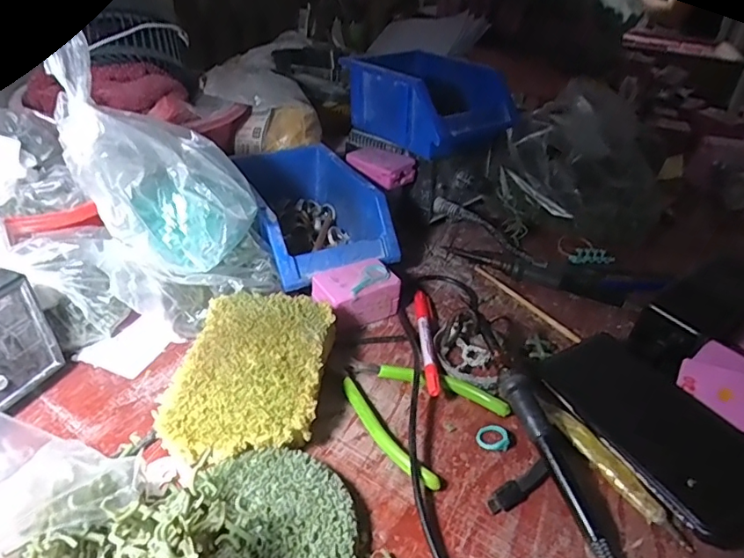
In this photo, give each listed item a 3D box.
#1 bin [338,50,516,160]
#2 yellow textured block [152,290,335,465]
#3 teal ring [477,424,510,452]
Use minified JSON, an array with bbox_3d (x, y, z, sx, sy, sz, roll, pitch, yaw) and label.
[{"bbox_3d":[0.058,-0.201,0.606,0.118,0.079,0.162,-24,45,-34],"label":"bin"},{"bbox_3d":[-0.082,0.061,0.375,0.093,0.030,0.132,8,36,3],"label":"yellow textured block"},{"bbox_3d":[0.087,0.112,0.379,0.022,0.009,0.021,4,36,-3],"label":"teal ring"}]

